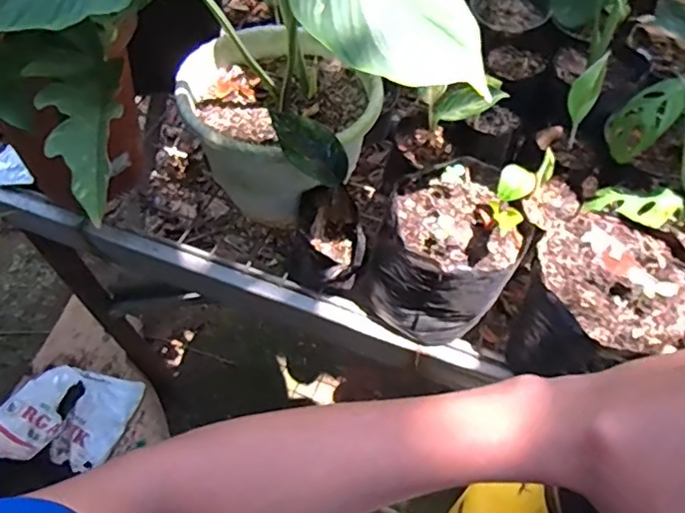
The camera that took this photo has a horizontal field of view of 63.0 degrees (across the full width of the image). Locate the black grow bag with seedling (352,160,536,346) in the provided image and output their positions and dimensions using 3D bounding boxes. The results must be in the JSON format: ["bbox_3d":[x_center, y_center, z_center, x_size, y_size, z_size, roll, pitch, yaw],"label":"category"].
[{"bbox_3d":[0.114,-0.013,0.604,0.156,0.162,0.167,32,66,20],"label":"black grow bag with seedling"}]

